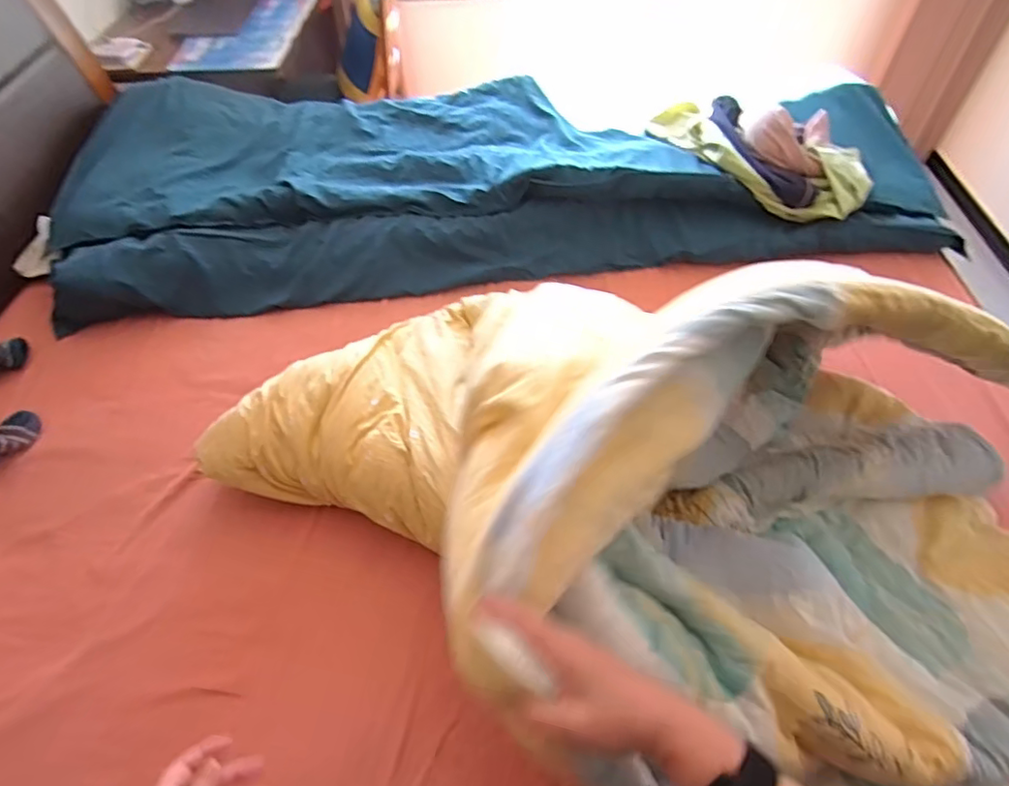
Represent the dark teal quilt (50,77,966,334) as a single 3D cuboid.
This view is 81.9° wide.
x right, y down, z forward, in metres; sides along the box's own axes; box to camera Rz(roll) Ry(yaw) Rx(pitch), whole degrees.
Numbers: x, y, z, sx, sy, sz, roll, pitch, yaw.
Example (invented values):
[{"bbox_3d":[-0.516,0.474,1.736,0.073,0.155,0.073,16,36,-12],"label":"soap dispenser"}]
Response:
[{"bbox_3d":[-0.036,-0.514,1.331,1.863,0.159,0.682,-5,51,-1],"label":"dark teal quilt"}]

